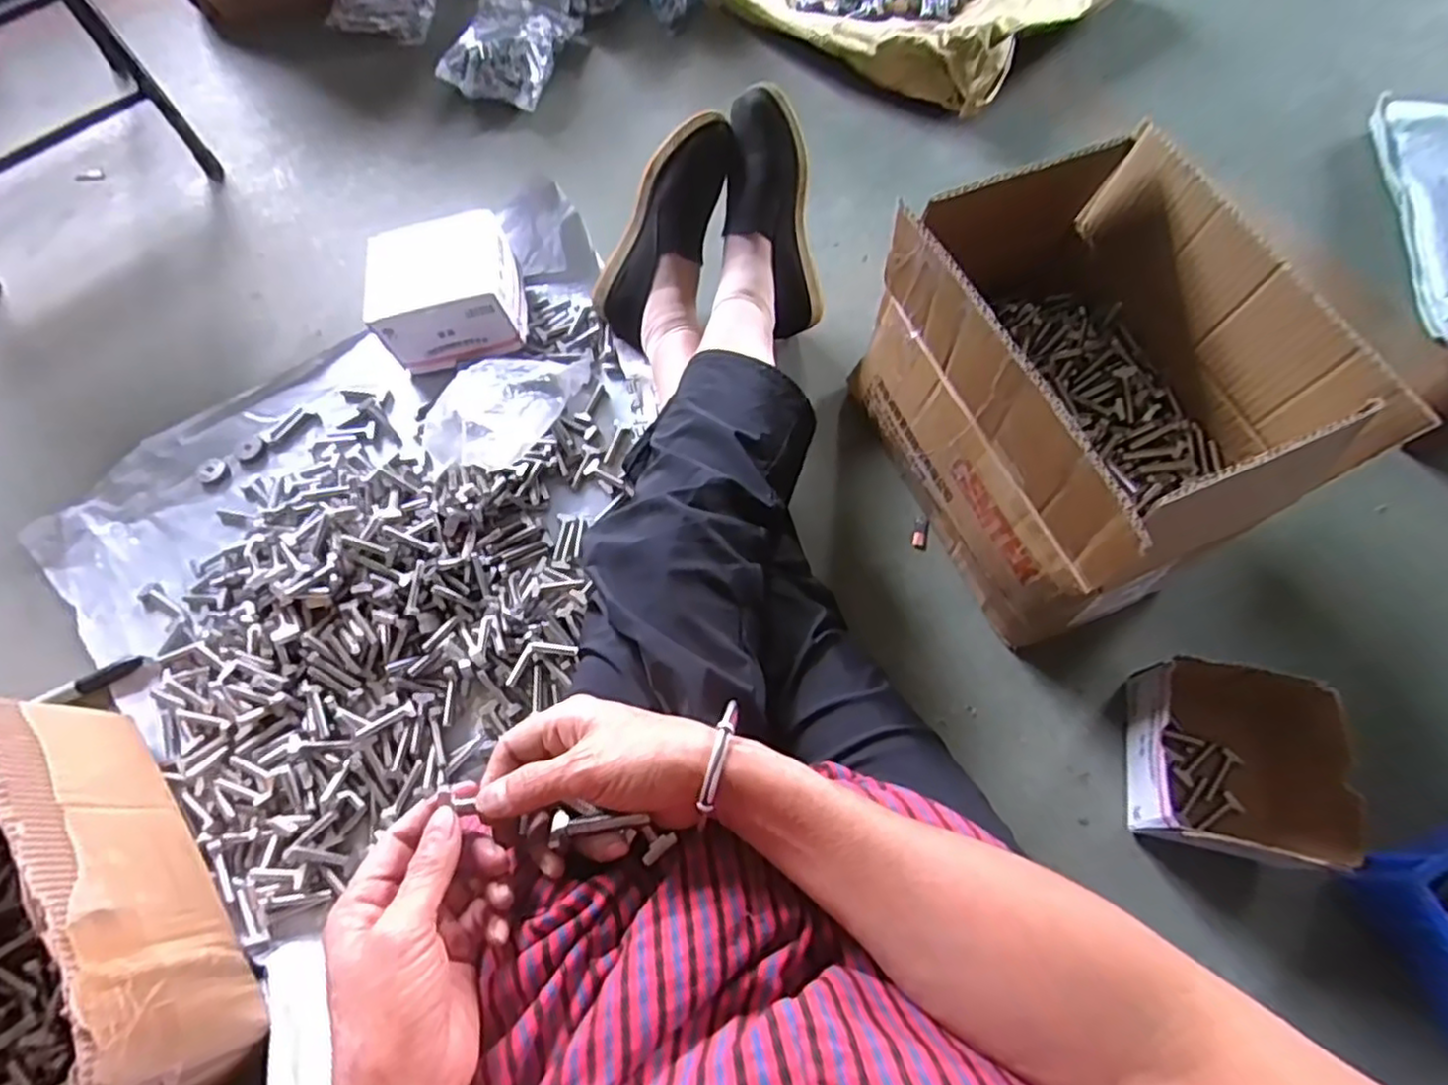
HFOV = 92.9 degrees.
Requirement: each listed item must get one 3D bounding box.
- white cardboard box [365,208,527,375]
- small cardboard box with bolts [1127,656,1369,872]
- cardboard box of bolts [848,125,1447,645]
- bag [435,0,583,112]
[{"bbox_3d":[-0.314,-0.285,0.795,0.156,0.100,0.150,-8,67,-2],"label":"white cardboard box"},{"bbox_3d":[0.444,0.189,0.593,0.161,0.092,0.145,10,70,5],"label":"small cardboard box with bolts"},{"bbox_3d":[0.306,-0.133,0.605,0.227,0.236,0.334,-23,70,-8],"label":"cardboard box of bolts"},{"bbox_3d":[-0.303,-0.703,0.977,0.135,0.060,0.189,13,68,7],"label":"bag"}]

